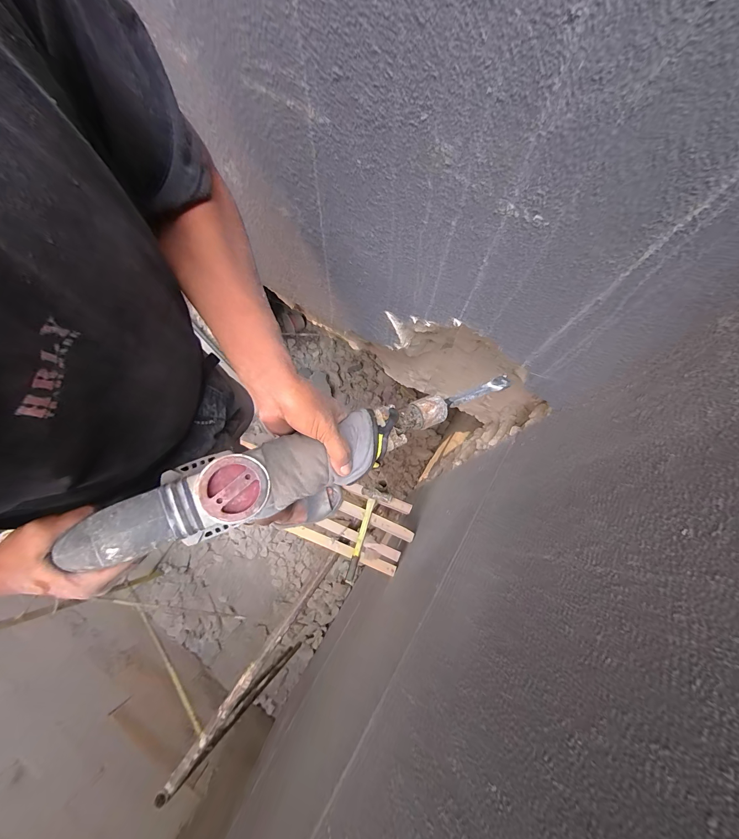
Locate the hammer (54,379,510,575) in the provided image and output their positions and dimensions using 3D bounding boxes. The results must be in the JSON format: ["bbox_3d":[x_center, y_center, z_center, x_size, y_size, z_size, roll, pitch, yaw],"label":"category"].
[{"bbox_3d":[-0.042,0.041,0.409,0.546,0.087,0.089,-20,74,-22],"label":"hammer"}]

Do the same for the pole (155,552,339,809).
[{"bbox_3d":[-0.426,0.915,1.153,0.045,0.051,0.879,35,76,10],"label":"pole"}]

